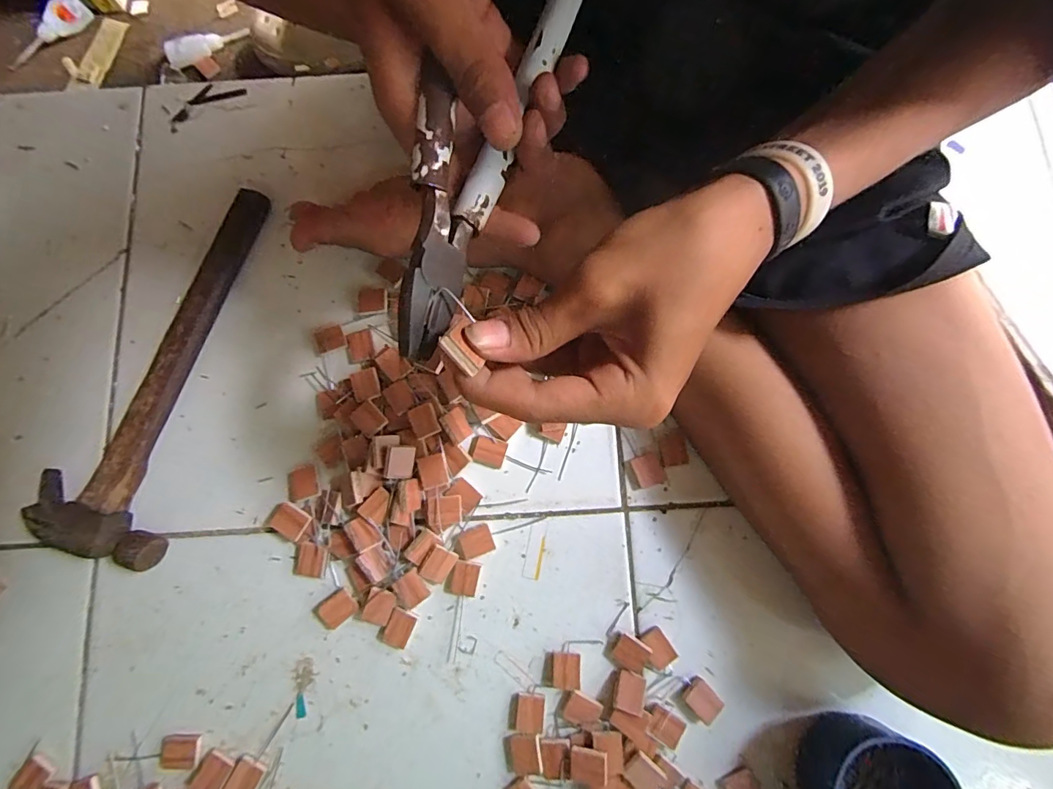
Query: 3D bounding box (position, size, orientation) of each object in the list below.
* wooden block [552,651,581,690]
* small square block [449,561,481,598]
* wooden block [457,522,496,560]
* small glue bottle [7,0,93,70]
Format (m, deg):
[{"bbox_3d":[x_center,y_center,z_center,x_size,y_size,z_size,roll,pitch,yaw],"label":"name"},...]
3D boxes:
[{"bbox_3d":[0.028,0.195,0.338,0.019,0.007,0.023,4,80,1],"label":"wooden block"},{"bbox_3d":[-0.045,0.135,0.351,0.020,0.006,0.024,12,80,2],"label":"small square block"},{"bbox_3d":[-0.037,0.109,0.355,0.024,0.005,0.021,-22,80,-4],"label":"wooden block"},{"bbox_3d":[-0.582,-0.438,0.574,0.022,0.025,0.114,40,82,7],"label":"small glue bottle"}]

